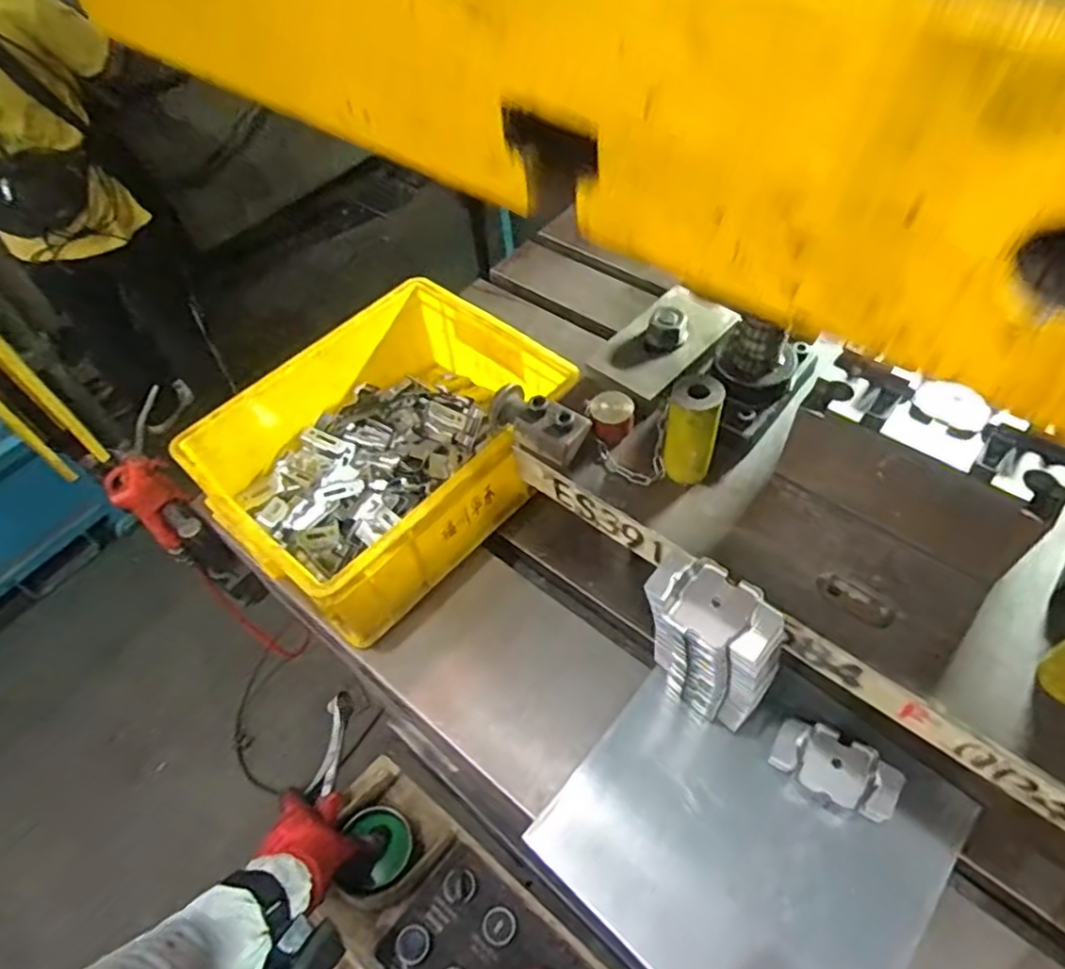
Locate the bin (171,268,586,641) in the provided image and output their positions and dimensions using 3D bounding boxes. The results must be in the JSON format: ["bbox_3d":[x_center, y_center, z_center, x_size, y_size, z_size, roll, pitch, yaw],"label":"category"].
[{"bbox_3d":[-0.150,-0.038,0.710,0.255,0.122,0.344,36,64,26],"label":"bin"}]

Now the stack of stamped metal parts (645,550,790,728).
[{"bbox_3d":[0.133,0.131,0.520,0.099,0.173,0.055,29,61,23],"label":"stack of stamped metal parts"}]

